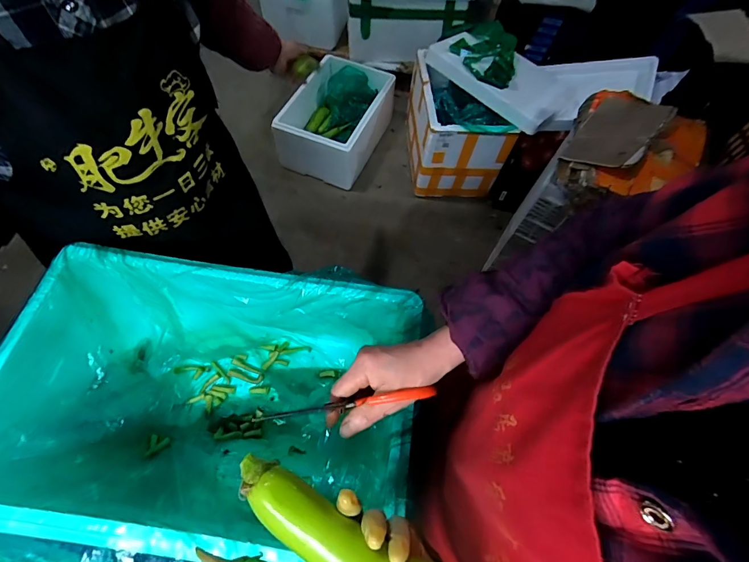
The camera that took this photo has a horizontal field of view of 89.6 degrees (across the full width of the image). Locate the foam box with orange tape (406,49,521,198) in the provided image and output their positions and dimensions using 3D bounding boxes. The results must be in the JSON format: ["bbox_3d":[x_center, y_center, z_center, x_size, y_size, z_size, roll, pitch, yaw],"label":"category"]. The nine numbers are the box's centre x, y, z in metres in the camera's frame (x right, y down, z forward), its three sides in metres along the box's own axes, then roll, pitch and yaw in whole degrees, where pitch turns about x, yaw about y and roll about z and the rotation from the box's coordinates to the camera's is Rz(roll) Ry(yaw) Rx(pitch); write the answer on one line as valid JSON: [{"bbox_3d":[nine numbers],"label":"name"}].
[{"bbox_3d":[0.348,-0.635,1.609,0.352,0.395,0.442,-1,63,-4],"label":"foam box with orange tape"}]

